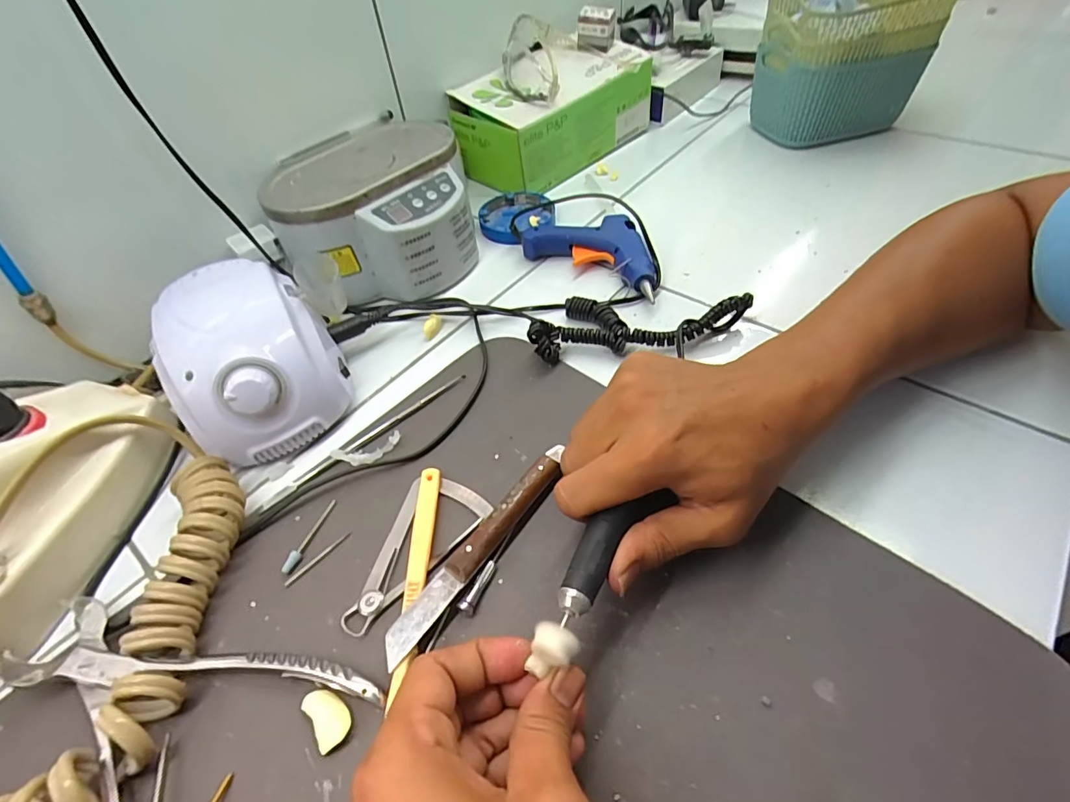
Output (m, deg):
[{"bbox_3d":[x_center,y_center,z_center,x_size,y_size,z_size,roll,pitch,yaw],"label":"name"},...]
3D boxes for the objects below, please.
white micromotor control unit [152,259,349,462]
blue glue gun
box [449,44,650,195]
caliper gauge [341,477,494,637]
[{"bbox_3d":[-0.200,-0.034,0.356,0.101,0.075,0.138,-27,52,-16],"label":"white micromotor control unit"},{"bbox_3d":[0.064,-0.142,0.453,0.130,0.026,0.083,25,57,25],"label":"blue glue gun"},{"bbox_3d":[0.029,-0.340,0.583,0.109,0.089,0.247,33,61,29],"label":"box"},{"bbox_3d":[-0.064,0.087,0.285,0.053,0.005,0.098,10,52,14],"label":"caliper gauge"}]

